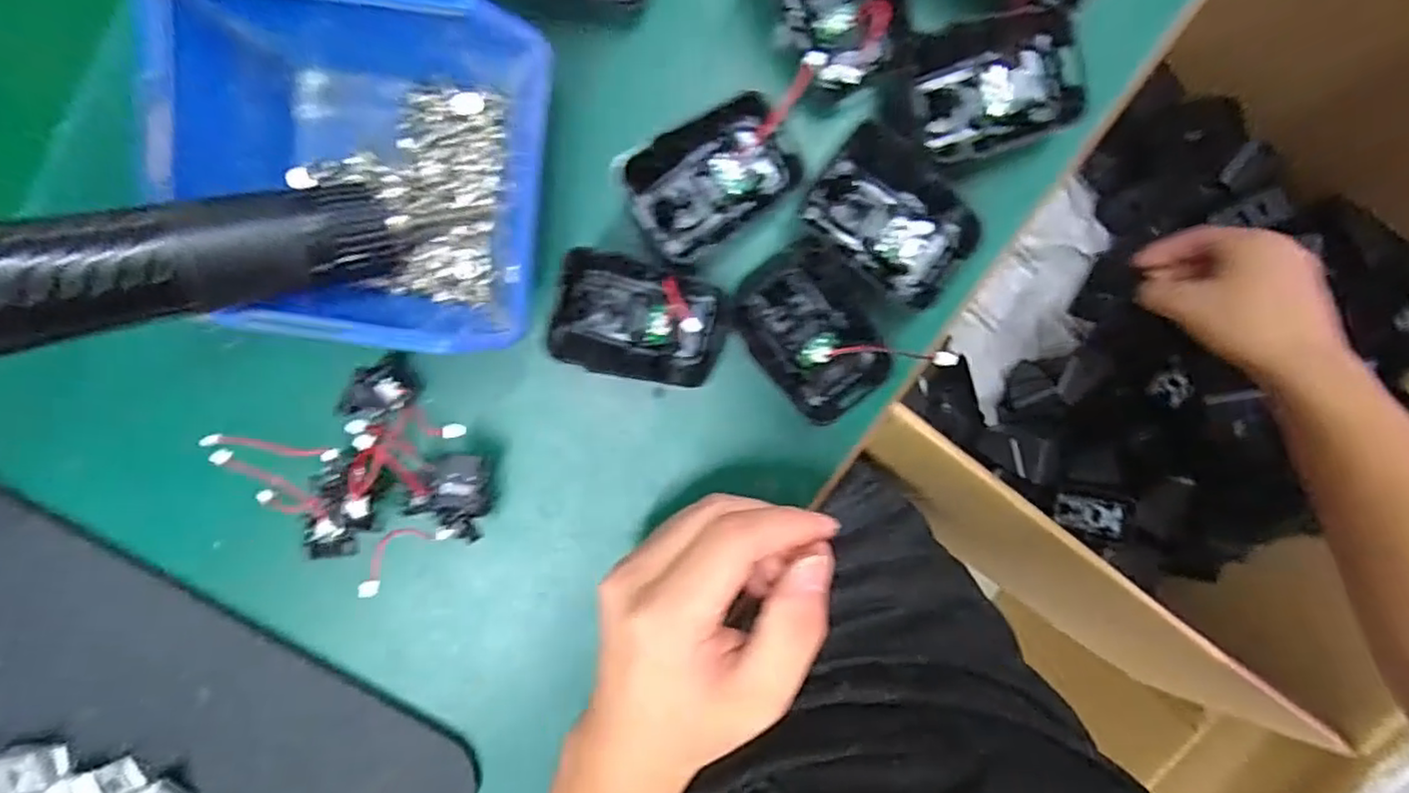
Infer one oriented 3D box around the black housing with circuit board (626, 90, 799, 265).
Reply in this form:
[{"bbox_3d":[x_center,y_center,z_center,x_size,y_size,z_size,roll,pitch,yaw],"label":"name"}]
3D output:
[{"bbox_3d":[0.003,-0.084,0.257,0.065,0.019,0.041,-32,98,5],"label":"black housing with circuit board"}]

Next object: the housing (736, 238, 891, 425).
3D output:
[{"bbox_3d":[0.046,-0.027,0.270,0.050,0.015,0.068,-32,98,5],"label":"housing"}]

